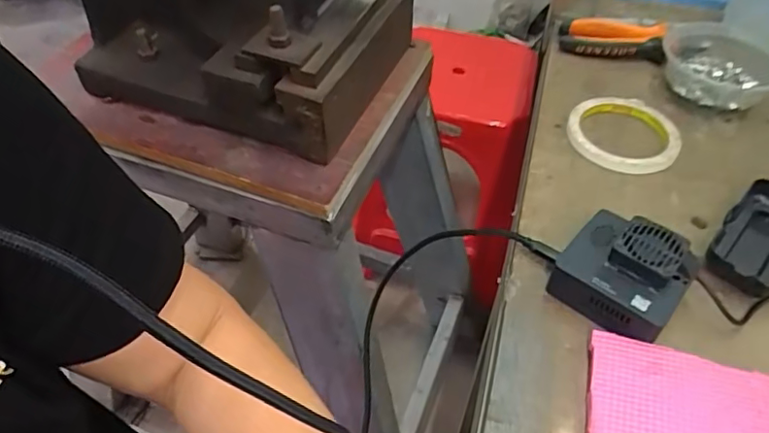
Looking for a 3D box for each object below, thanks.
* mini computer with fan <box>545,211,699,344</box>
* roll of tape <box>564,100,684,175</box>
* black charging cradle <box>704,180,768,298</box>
[{"bbox_3d":[0.164,0.037,0.385,0.079,0.042,0.072,34,56,27],"label":"mini computer with fan"},{"bbox_3d":[0.218,-0.078,0.510,0.097,0.017,0.096,1,48,-1],"label":"roll of tape"},{"bbox_3d":[0.281,0.016,0.416,0.051,0.024,0.113,37,57,27],"label":"black charging cradle"}]

